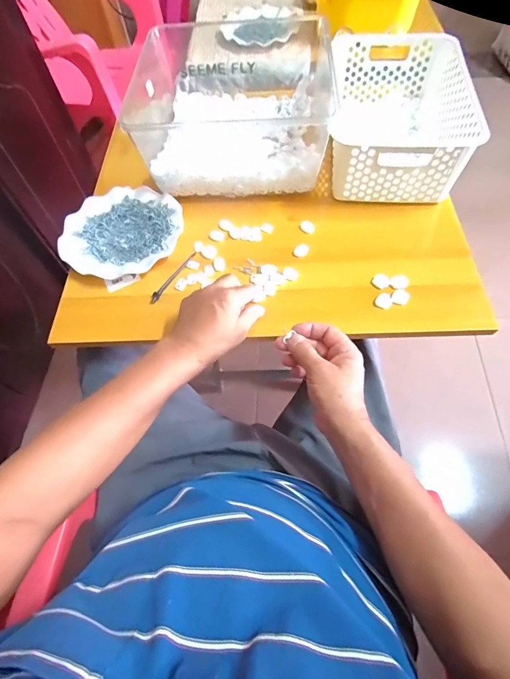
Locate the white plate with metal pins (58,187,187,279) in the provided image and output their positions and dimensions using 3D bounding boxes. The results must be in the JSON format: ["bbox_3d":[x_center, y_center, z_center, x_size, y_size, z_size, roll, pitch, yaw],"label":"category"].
[{"bbox_3d":[-0.207,-0.172,0.583,0.179,0.020,0.176,-1,60,2],"label":"white plate with metal pins"}]

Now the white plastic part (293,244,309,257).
[{"bbox_3d":[0.070,-0.134,0.558,0.020,0.004,0.026,31,66,18],"label":"white plastic part"}]

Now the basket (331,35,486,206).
[{"bbox_3d":[0.231,-0.371,0.612,0.194,0.102,0.308,5,61,6],"label":"basket"}]

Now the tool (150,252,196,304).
[{"bbox_3d":[-0.121,-0.093,0.548,0.009,0.007,0.104,27,65,17],"label":"tool"}]

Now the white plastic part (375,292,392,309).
[{"bbox_3d":[0.176,-0.053,0.501,0.021,0.004,0.025,26,65,16],"label":"white plastic part"}]

